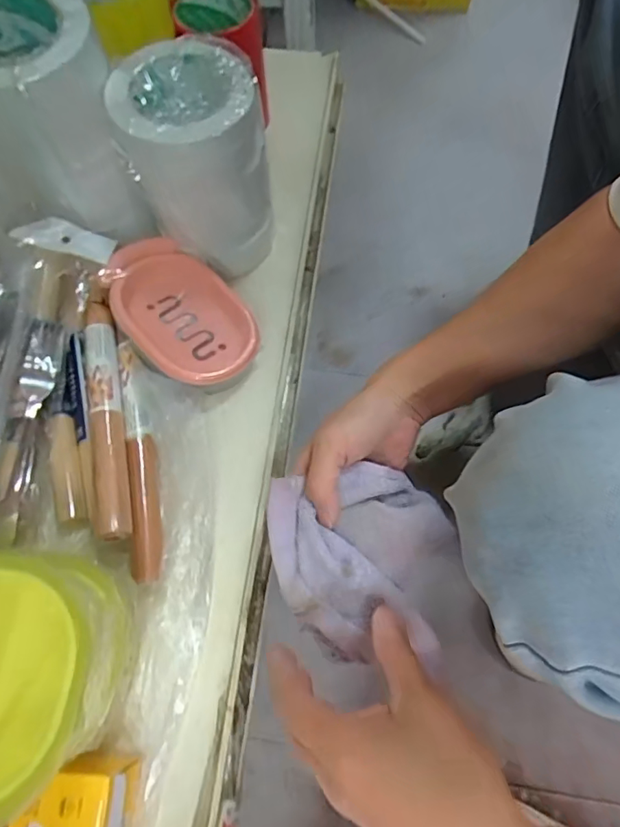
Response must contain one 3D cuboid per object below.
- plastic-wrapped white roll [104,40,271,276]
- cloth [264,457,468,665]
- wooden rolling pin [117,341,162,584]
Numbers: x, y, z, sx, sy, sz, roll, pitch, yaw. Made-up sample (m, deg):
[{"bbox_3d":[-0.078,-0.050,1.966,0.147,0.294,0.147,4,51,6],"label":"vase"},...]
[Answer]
[{"bbox_3d":[-0.094,-0.213,0.449,0.115,0.168,0.112,-14,68,-5],"label":"plastic-wrapped white roll"},{"bbox_3d":[0.043,0.097,0.346,0.129,0.056,0.119,-10,67,-3],"label":"cloth"},{"bbox_3d":[-0.148,0.037,0.435,0.027,0.023,0.208,-8,82,-2],"label":"wooden rolling pin"}]

